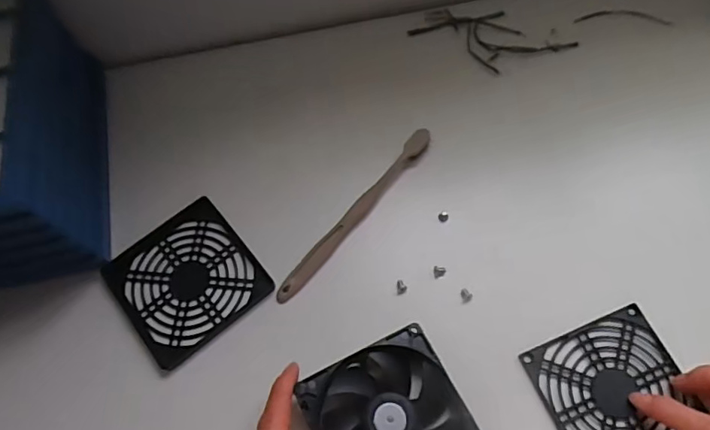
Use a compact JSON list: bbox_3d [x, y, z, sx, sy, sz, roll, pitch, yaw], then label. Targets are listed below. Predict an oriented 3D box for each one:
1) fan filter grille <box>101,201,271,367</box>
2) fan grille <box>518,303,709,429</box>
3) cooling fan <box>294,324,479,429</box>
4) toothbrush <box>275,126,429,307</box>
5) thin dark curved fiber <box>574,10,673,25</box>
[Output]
[{"bbox_3d":[-0.125,0.049,0.399,0.097,0.009,0.096,-37,70,-13],"label":"fan filter grille"},{"bbox_3d":[0.172,0.116,0.349,0.091,0.007,0.091,-22,68,-7],"label":"fan grille"},{"bbox_3d":[0.022,0.130,0.335,0.091,0.026,0.092,-25,68,-8],"label":"cooling fan"},{"bbox_3d":[0.001,-0.003,0.409,0.015,0.009,0.173,37,73,16],"label":"toothbrush"},{"bbox_3d":[0.240,-0.179,0.479,0.085,0.004,0.017,1,67,3],"label":"thin dark curved fiber"}]

